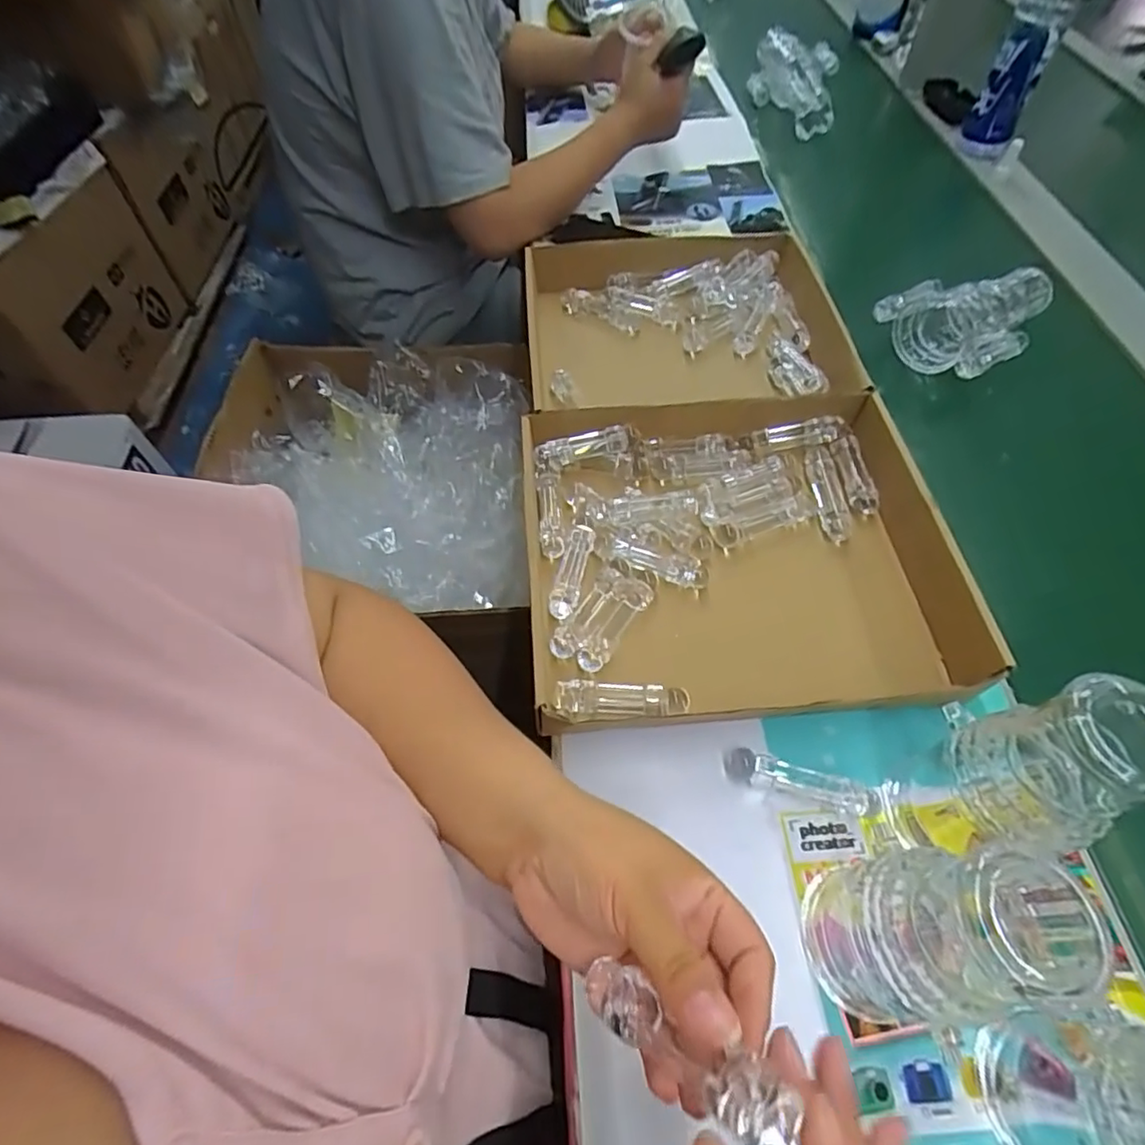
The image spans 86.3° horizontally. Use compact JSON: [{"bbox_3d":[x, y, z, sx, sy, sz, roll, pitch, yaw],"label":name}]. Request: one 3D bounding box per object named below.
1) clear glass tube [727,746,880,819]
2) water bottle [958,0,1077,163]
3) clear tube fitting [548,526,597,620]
[{"bbox_3d":[0.154,0.140,0.407,0.098,0.018,0.019,15,59,11],"label":"clear glass tube"},{"bbox_3d":[0.616,-0.702,0.838,0.071,0.231,0.055,28,62,18],"label":"water bottle"},{"bbox_3d":[-0.001,0.000,0.489,0.022,0.018,0.080,11,58,8],"label":"clear tube fitting"}]

